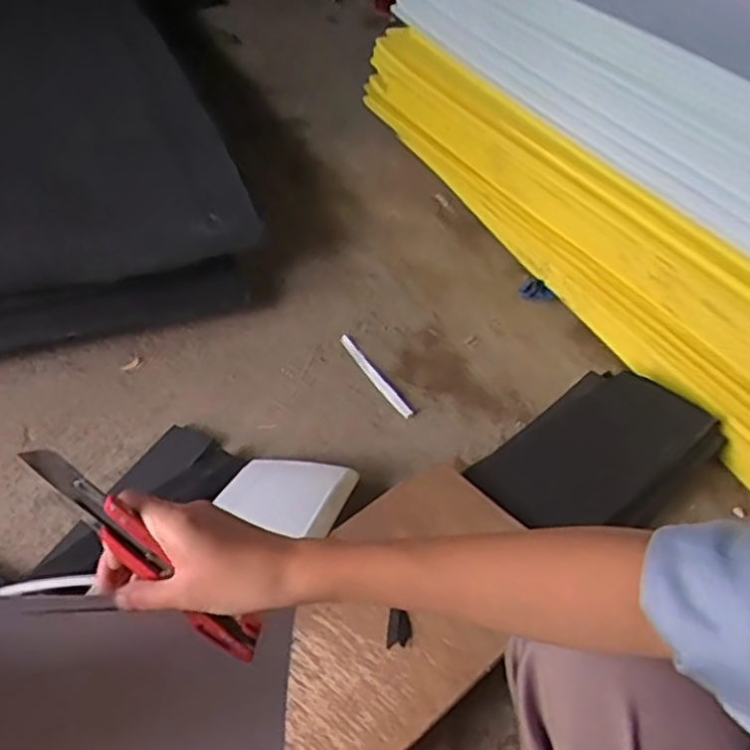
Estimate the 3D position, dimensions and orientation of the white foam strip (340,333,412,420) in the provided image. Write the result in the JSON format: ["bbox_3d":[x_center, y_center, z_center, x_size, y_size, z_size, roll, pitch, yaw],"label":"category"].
[{"bbox_3d":[-0.001,-0.002,1.095,0.021,0.008,0.199,-21,50,-23],"label":"white foam strip"}]

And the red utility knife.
[{"bbox_3d":[-0.128,0.105,0.399,0.024,0.177,0.016,-21,26,43],"label":"red utility knife"}]

